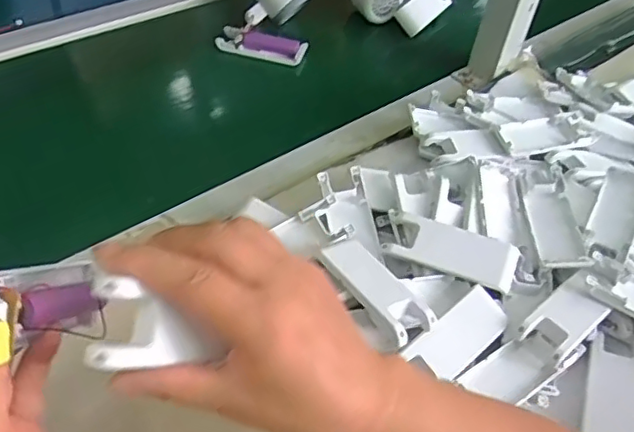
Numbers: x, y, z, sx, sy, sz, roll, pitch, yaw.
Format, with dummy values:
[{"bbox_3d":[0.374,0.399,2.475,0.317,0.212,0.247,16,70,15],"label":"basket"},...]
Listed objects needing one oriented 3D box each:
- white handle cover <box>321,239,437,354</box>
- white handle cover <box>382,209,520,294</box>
[{"bbox_3d":[0.042,0.051,0.455,0.039,0.020,0.104,-23,53,-27],"label":"white handle cover"},{"bbox_3d":[0.107,0.023,0.482,0.105,0.016,0.043,25,48,16],"label":"white handle cover"}]

